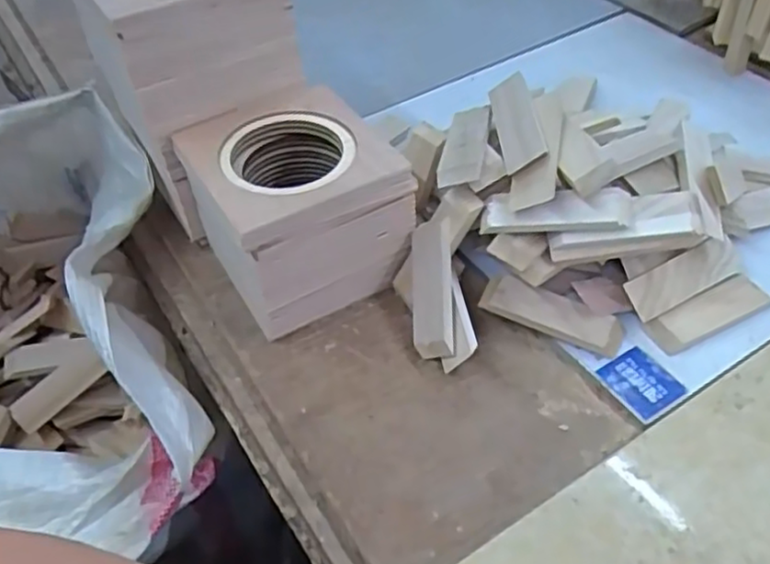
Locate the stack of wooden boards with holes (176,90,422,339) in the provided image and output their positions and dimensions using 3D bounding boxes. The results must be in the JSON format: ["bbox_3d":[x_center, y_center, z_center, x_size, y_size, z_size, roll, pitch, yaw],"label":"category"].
[{"bbox_3d":[-0.065,-0.054,0.517,0.123,0.126,0.133,-26,50,-18],"label":"stack of wooden boards with holes"}]

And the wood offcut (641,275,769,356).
[{"bbox_3d":[0.230,0.022,0.487,0.098,0.015,0.028,-23,49,-16],"label":"wood offcut"}]

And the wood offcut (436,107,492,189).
[{"bbox_3d":[0.059,-0.100,0.499,0.032,0.012,0.086,-8,44,26],"label":"wood offcut"}]

